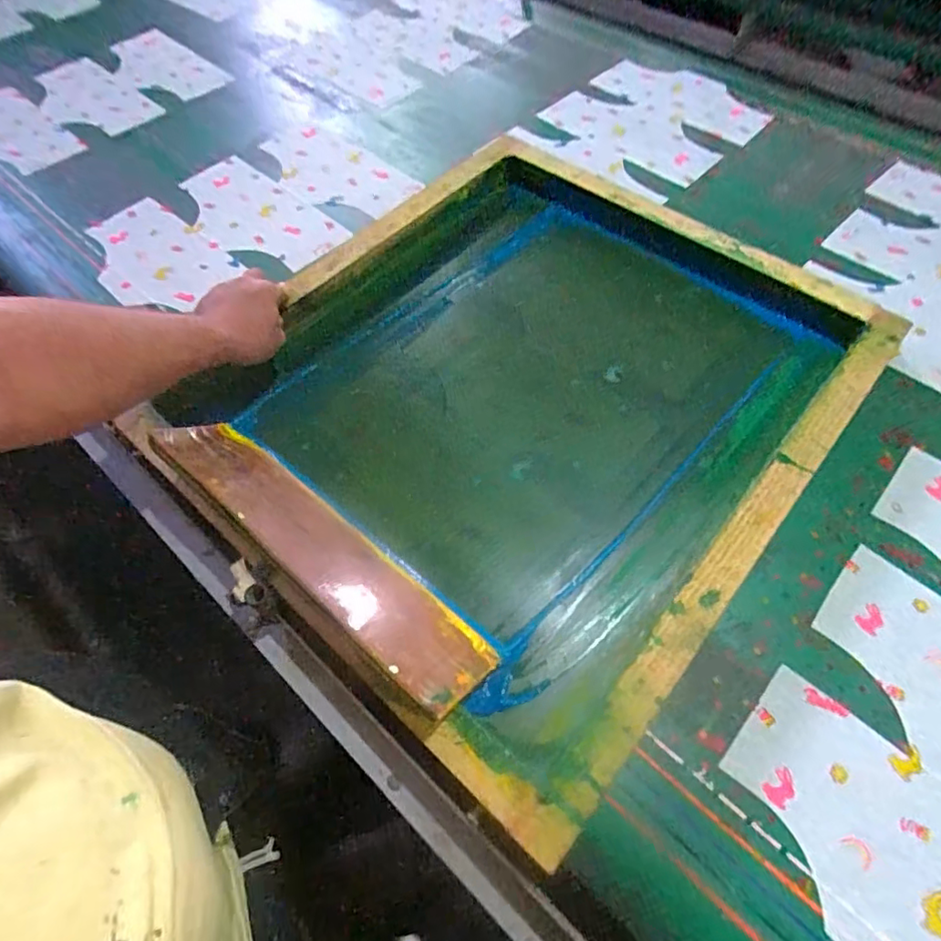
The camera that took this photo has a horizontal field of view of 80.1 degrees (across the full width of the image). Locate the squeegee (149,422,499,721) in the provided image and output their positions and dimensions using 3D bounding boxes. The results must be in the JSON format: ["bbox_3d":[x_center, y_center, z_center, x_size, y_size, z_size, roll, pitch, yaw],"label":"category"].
[{"bbox_3d":[-0.147,0.071,0.521,0.385,0.026,0.094,37,29,20],"label":"squeegee"}]

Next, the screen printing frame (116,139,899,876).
[{"bbox_3d":[0.055,-0.109,0.654,0.620,0.089,0.700,36,65,20],"label":"screen printing frame"}]

